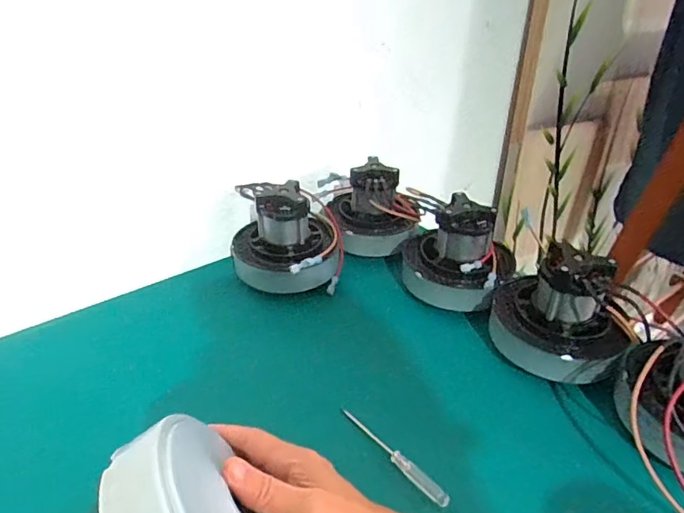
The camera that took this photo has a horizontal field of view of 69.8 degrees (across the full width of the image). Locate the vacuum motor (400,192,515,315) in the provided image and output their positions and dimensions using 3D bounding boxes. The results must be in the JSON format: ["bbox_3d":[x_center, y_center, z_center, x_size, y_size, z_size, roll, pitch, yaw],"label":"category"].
[{"bbox_3d":[0.134,-0.010,0.565,0.124,0.103,0.108,15,35,22],"label":"vacuum motor"}]

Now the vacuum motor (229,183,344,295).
[{"bbox_3d":[-0.065,-0.033,0.595,0.133,0.103,0.156,-5,32,-9],"label":"vacuum motor"}]

